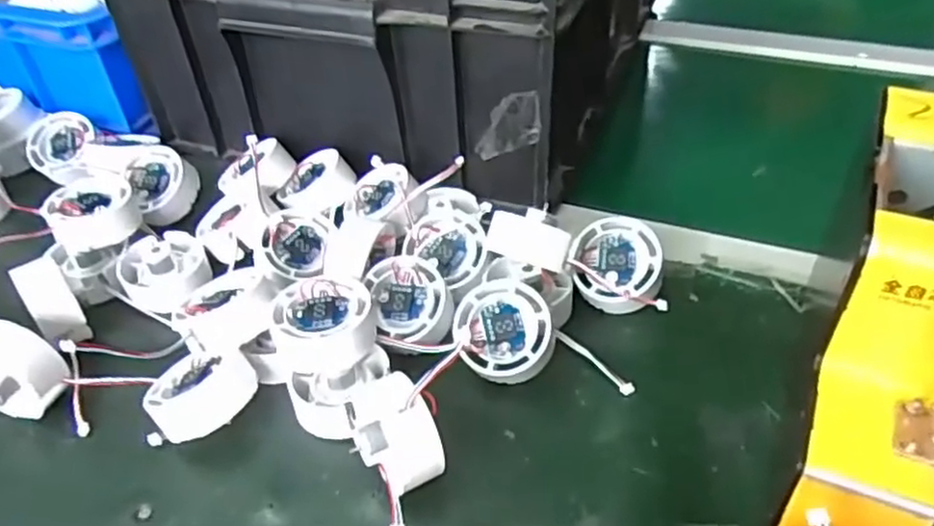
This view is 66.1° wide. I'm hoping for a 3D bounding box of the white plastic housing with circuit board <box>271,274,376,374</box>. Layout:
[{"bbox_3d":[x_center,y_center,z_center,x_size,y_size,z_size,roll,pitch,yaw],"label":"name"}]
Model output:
[{"bbox_3d":[-0.078,0.036,0.397,0.053,0.035,0.059,-9,42,-5],"label":"white plastic housing with circuit board"}]

